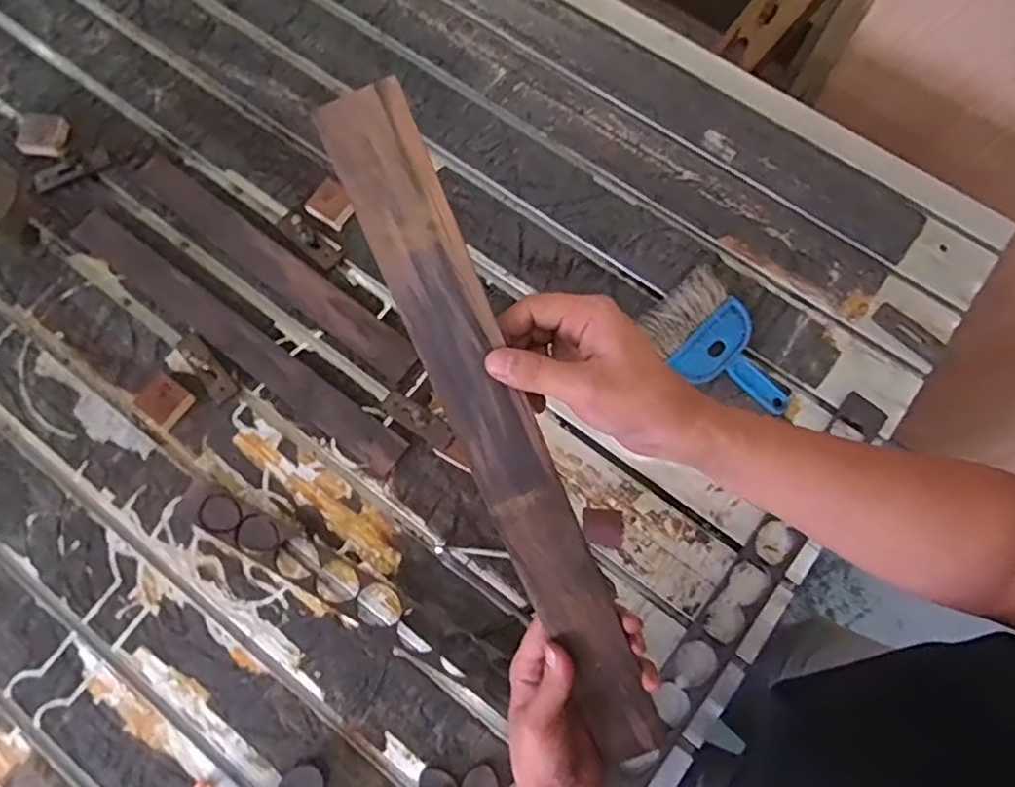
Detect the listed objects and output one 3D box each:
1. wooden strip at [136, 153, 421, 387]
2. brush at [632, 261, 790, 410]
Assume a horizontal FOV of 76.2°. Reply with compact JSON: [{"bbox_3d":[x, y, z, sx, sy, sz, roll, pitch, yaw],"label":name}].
[{"bbox_3d":[-0.290,-0.161,0.808,0.434,0.021,0.052,37,78,10],"label":"wooden strip"},{"bbox_3d":[0.255,-0.054,0.764,0.110,0.024,0.186,-40,77,-9],"label":"brush"}]

